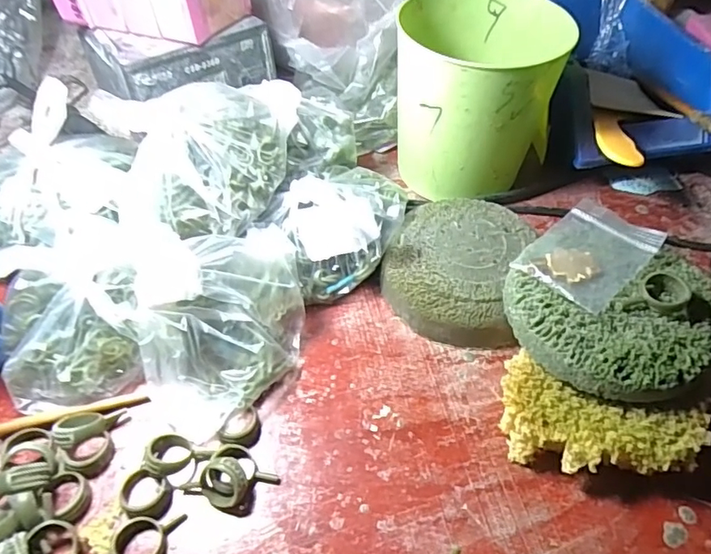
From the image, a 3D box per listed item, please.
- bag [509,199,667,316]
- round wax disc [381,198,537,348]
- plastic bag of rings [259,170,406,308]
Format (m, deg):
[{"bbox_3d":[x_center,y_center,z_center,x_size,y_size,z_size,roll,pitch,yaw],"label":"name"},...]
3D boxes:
[{"bbox_3d":[0.127,-0.014,0.279,0.069,0.014,0.051,-35,59,-25],"label":"bag"},{"bbox_3d":[0.064,-0.006,0.333,0.084,0.036,0.094,12,52,9],"label":"round wax disc"},{"bbox_3d":[-0.008,-0.031,0.342,0.091,0.053,0.069,-30,57,-22],"label":"plastic bag of rings"}]

